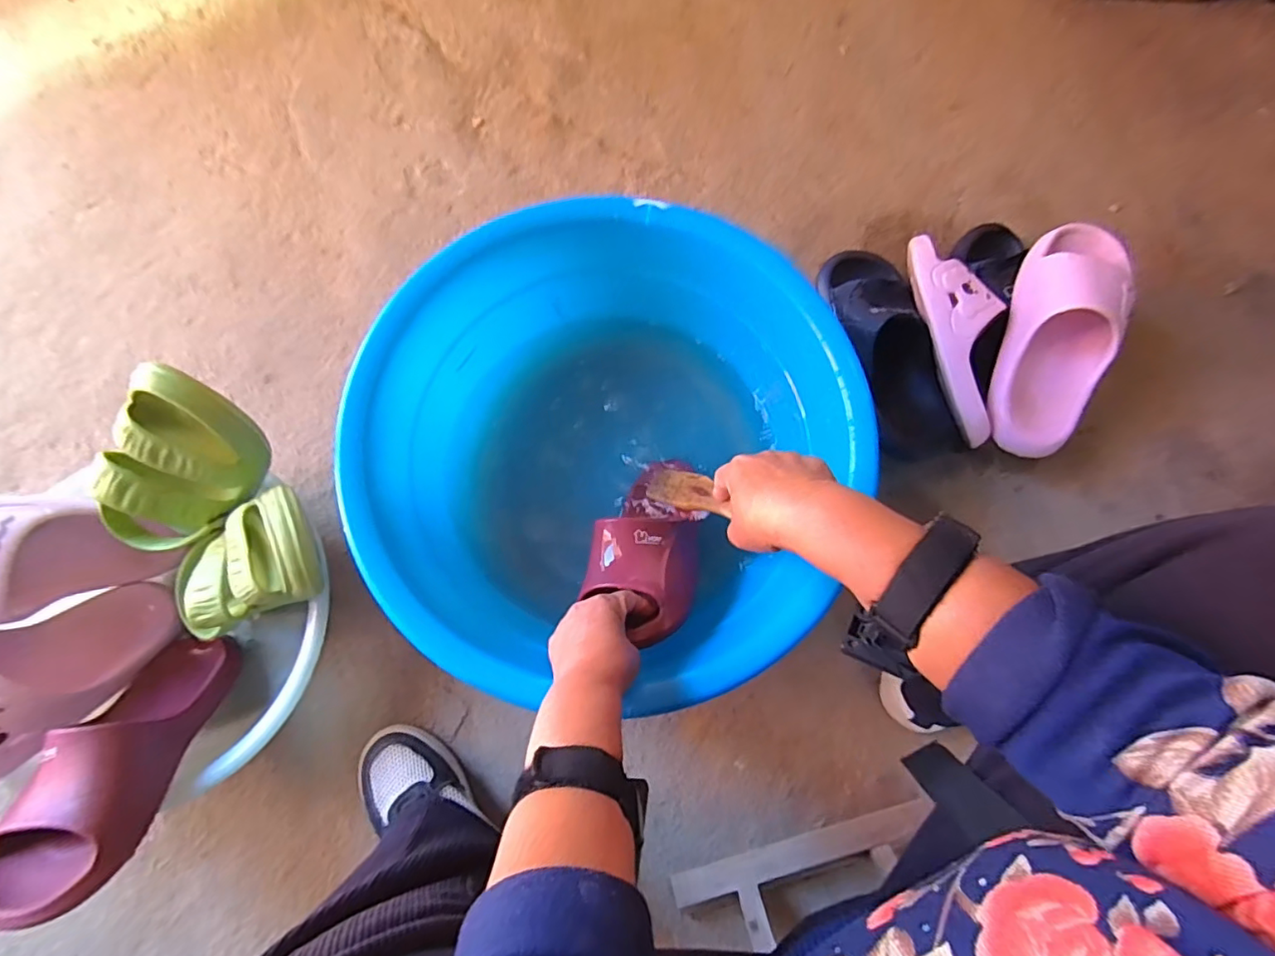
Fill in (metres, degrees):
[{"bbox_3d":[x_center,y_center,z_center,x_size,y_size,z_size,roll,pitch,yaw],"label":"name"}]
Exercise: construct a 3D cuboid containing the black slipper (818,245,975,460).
[{"bbox_3d":[0.299,-0.155,0.637,0.098,0.075,0.266,-16,77,-4],"label":"black slipper"}]

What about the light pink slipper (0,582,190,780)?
[{"bbox_3d":[-0.541,0.177,0.476,0.102,0.241,0.083,32,123,7],"label":"light pink slipper"}]

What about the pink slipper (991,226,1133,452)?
[{"bbox_3d":[0.443,-0.146,0.568,0.092,0.063,0.248,13,94,3],"label":"pink slipper"}]

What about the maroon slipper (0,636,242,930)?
[{"bbox_3d":[-0.441,0.225,0.461,0.085,0.232,0.080,-5,121,-1],"label":"maroon slipper"}]

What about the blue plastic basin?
[{"bbox_3d":[-0.025,-0.030,0.549,0.429,0.177,0.426,0,77,0],"label":"blue plastic basin"}]

